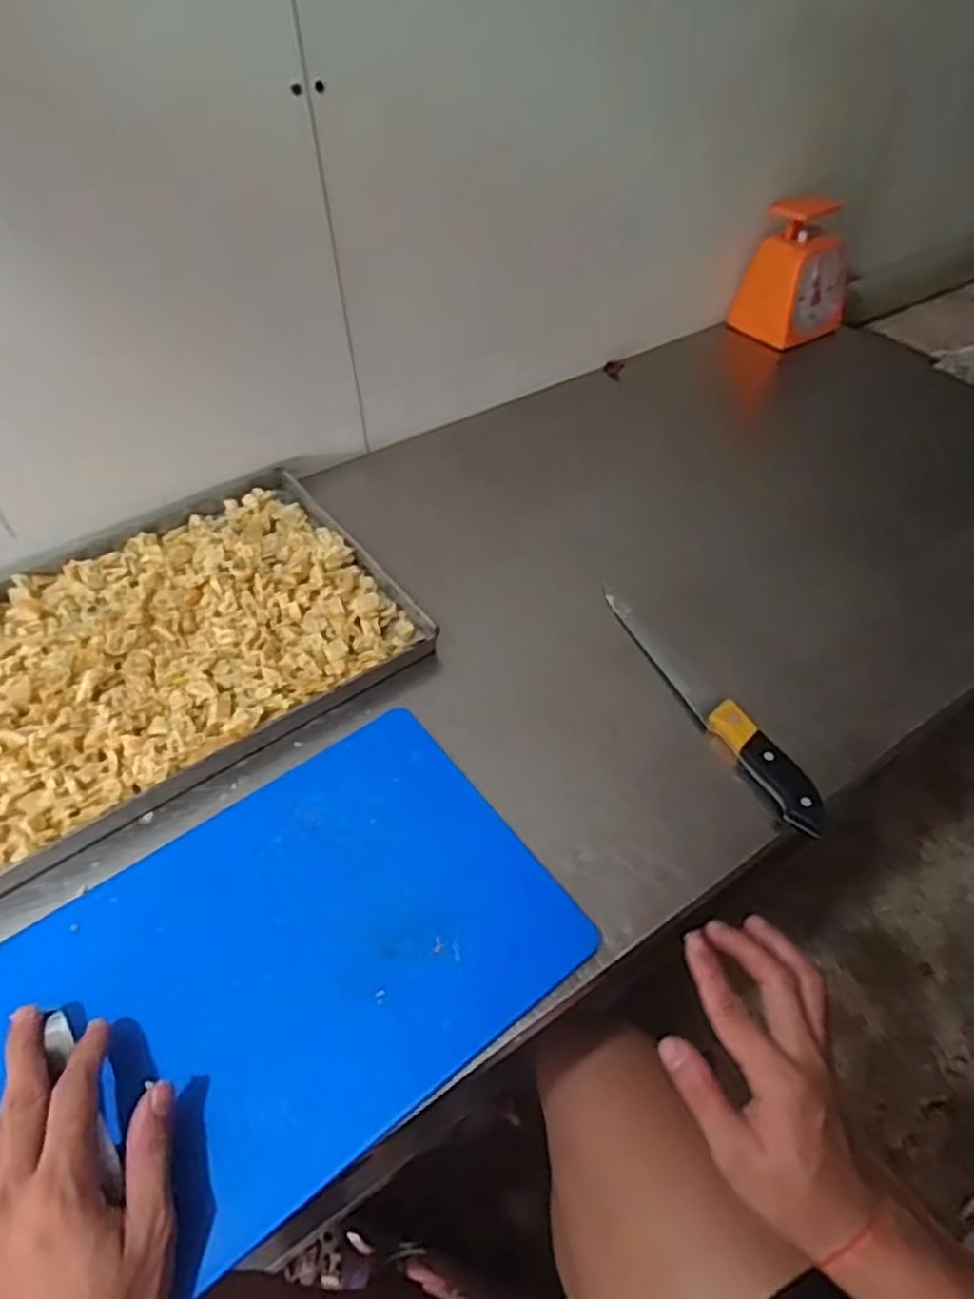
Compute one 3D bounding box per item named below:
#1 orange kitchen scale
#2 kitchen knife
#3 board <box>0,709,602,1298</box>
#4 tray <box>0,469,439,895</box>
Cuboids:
[{"bbox_3d":[0.408,-0.489,0.973,0.106,0.177,0.101,-24,52,-19],"label":"orange kitchen scale"},{"bbox_3d":[0.178,0.038,0.612,0.026,0.025,0.280,-20,48,-17],"label":"kitchen knife"},{"bbox_3d":[-0.126,0.195,0.473,0.328,0.013,0.237,-31,57,-22],"label":"board"},{"bbox_3d":[-0.290,-0.005,0.638,0.406,0.037,0.290,-28,51,-24],"label":"tray"}]

